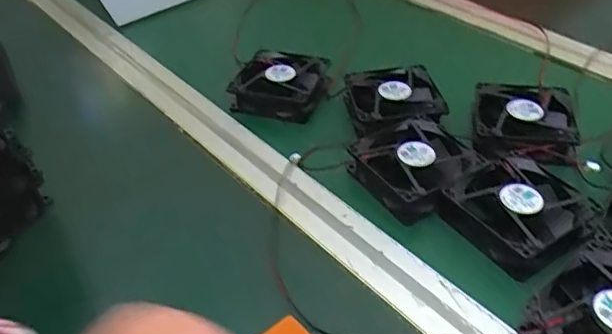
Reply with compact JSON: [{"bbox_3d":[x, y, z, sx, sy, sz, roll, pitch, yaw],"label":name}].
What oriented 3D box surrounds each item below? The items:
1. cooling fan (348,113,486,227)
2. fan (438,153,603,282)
[{"bbox_3d":[0.087,-0.001,0.450,0.083,0.030,0.086,-17,42,-21],"label":"cooling fan"},{"bbox_3d":[0.157,0.033,0.403,0.086,0.028,0.085,-20,43,-24],"label":"fan"}]

